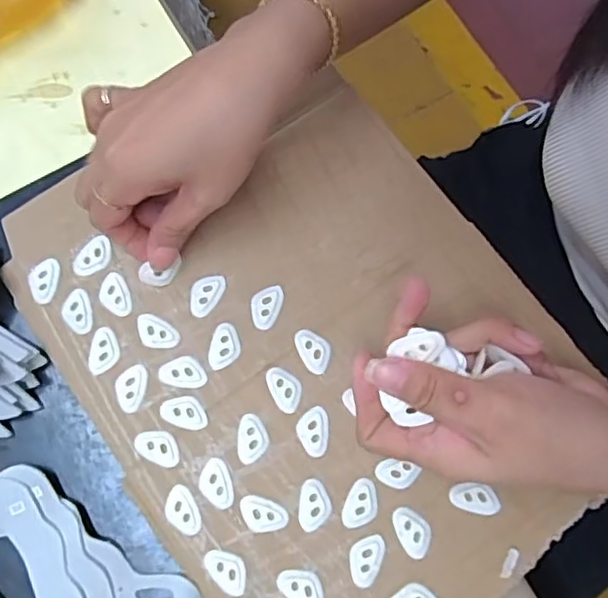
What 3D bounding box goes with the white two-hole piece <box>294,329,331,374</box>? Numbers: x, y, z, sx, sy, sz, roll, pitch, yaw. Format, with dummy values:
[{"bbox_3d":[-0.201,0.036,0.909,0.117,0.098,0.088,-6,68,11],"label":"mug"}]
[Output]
[{"bbox_3d":[0.006,0.028,0.345,0.017,0.004,0.026,-28,78,-8],"label":"white two-hole piece"}]

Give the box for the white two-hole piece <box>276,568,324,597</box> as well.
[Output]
[{"bbox_3d":[-0.001,0.147,0.314,0.026,0.004,0.016,27,77,5],"label":"white two-hole piece"}]

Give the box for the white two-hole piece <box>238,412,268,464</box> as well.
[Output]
[{"bbox_3d":[-0.028,0.075,0.332,0.016,0.004,0.026,0,76,-1],"label":"white two-hole piece"}]

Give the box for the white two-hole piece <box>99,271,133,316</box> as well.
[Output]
[{"bbox_3d":[-0.107,-0.003,0.347,0.017,0.004,0.026,-18,77,-5],"label":"white two-hole piece"}]

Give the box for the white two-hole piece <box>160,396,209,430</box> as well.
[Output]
[{"bbox_3d":[-0.065,0.061,0.334,0.026,0.004,0.016,13,76,2],"label":"white two-hole piece"}]

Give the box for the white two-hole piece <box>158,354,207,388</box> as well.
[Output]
[{"bbox_3d":[-0.066,0.039,0.338,0.026,0.004,0.017,6,76,0],"label":"white two-hole piece"}]

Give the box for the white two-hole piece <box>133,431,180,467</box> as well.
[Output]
[{"bbox_3d":[-0.079,0.079,0.330,0.025,0.004,0.016,17,77,3],"label":"white two-hole piece"}]

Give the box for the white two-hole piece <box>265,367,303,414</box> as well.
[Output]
[{"bbox_3d":[-0.010,0.049,0.339,0.017,0.004,0.026,-17,77,-5],"label":"white two-hole piece"}]

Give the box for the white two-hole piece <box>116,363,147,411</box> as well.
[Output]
[{"bbox_3d":[-0.095,0.048,0.336,0.016,0.004,0.025,9,76,1],"label":"white two-hole piece"}]

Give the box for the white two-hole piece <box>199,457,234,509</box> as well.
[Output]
[{"bbox_3d":[-0.047,0.098,0.325,0.016,0.004,0.026,-17,77,-5],"label":"white two-hole piece"}]

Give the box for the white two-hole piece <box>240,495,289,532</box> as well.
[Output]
[{"bbox_3d":[-0.021,0.113,0.322,0.026,0.004,0.017,9,76,1],"label":"white two-hole piece"}]

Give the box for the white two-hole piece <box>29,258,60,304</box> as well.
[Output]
[{"bbox_3d":[-0.148,-0.011,0.349,0.016,0.004,0.026,4,76,0],"label":"white two-hole piece"}]

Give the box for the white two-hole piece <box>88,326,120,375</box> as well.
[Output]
[{"bbox_3d":[-0.110,0.028,0.340,0.016,0.004,0.025,3,76,-1],"label":"white two-hole piece"}]

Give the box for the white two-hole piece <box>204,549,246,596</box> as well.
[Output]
[{"bbox_3d":[-0.040,0.139,0.316,0.025,0.004,0.017,40,79,8],"label":"white two-hole piece"}]

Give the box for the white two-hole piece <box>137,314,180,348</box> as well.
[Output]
[{"bbox_3d":[-0.082,0.019,0.343,0.026,0.004,0.016,20,77,4],"label":"white two-hole piece"}]

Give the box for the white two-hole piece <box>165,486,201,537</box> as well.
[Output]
[{"bbox_3d":[-0.064,0.111,0.322,0.016,0.004,0.025,-30,79,-8],"label":"white two-hole piece"}]

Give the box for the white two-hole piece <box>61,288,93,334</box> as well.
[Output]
[{"bbox_3d":[-0.127,0.007,0.345,0.016,0.004,0.025,-19,77,-6],"label":"white two-hole piece"}]

